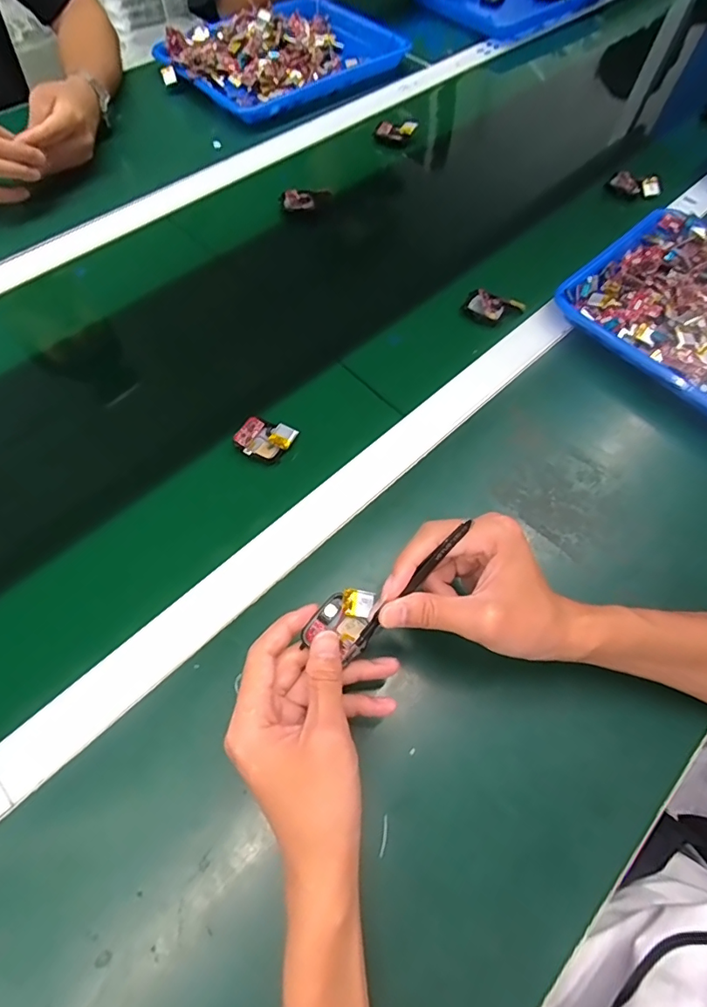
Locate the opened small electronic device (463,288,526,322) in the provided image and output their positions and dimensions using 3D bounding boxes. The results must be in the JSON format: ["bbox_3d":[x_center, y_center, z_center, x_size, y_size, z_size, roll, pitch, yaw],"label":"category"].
[{"bbox_3d":[0.154,-0.213,0.543,0.064,0.023,0.029,9,60,3],"label":"opened small electronic device"}]

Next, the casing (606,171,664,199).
[{"bbox_3d":[0.369,-0.419,0.656,0.067,0.025,0.019,19,61,8],"label":"casing"}]

